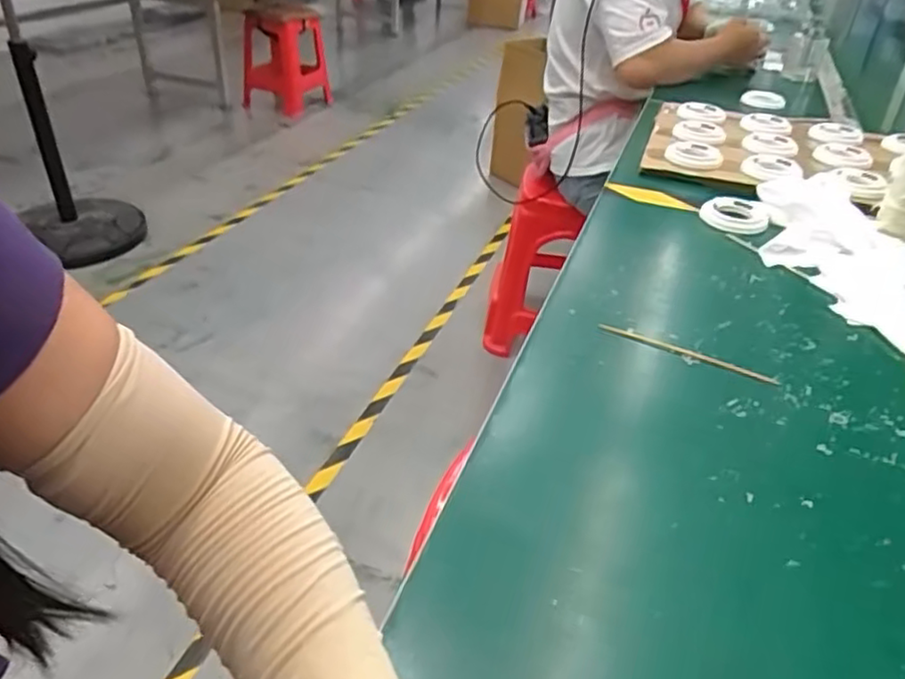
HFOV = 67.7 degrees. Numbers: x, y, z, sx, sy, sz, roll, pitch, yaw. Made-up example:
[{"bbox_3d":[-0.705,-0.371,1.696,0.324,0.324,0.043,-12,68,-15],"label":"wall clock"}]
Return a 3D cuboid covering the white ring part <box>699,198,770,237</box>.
[{"bbox_3d":[0.324,-0.145,0.776,0.072,0.012,0.077,17,37,19],"label":"white ring part"}]

